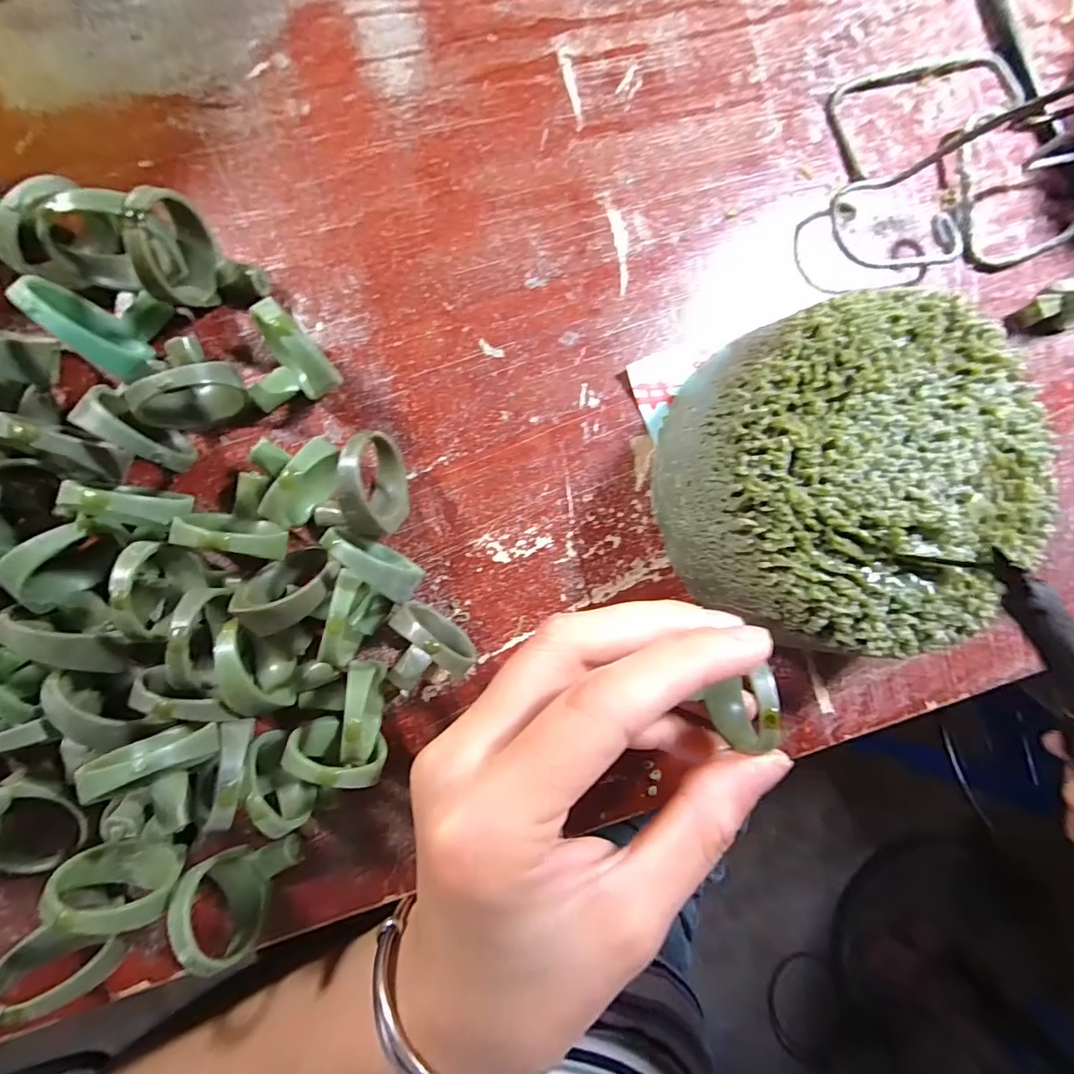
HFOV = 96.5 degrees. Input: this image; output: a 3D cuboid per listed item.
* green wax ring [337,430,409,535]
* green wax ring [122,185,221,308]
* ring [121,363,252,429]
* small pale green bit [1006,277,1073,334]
[{"bbox_3d":[-0.046,-0.015,0.137,0.014,0.028,0.028,-1,91,-8],"label":"green wax ring"},{"bbox_3d":[-0.096,-0.077,0.127,0.009,0.029,0.029,2,91,-8],"label":"green wax ring"},{"bbox_3d":[-0.092,-0.039,0.128,0.025,0.030,0.009,-24,94,-7],"label":"ring"},{"bbox_3d":[0.197,-0.086,0.173,0.030,0.025,0.017,-24,94,-7],"label":"small pale green bit"}]

